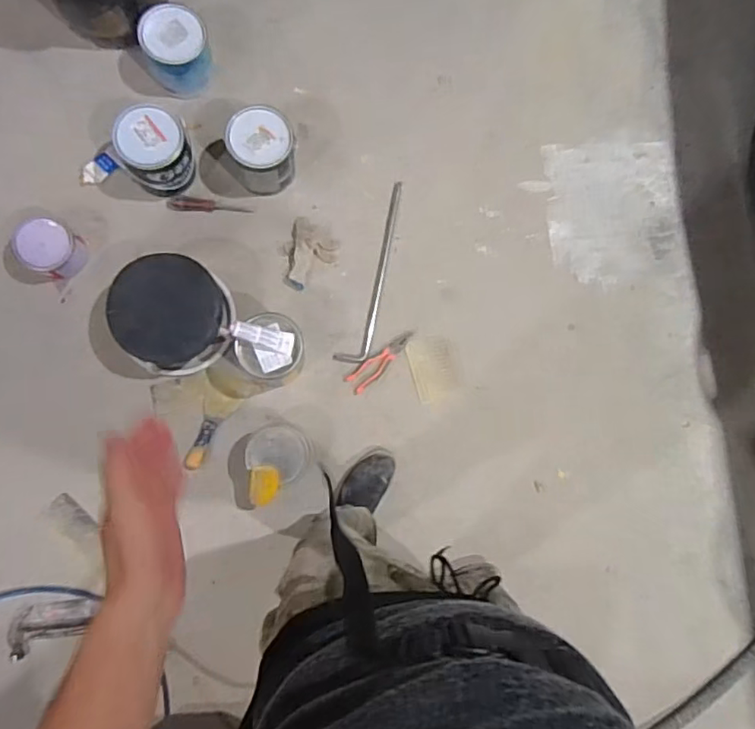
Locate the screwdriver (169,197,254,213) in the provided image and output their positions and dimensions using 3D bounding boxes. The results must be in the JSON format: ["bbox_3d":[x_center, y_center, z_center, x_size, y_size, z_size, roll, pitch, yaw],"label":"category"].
[{"bbox_3d":[-0.426,-0.406,1.468,0.205,0.030,0.036,-1,84,-7],"label":"screwdriver"}]

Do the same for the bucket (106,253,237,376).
[{"bbox_3d":[-0.471,-0.110,1.324,0.256,0.182,0.234,1,84,-7],"label":"bucket"}]

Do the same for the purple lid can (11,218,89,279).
[{"bbox_3d":[-0.760,-0.267,1.343,0.112,0.123,0.118,1,84,-7],"label":"purple lid can"}]

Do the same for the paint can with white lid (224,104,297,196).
[{"bbox_3d":[-0.285,-0.522,1.413,0.175,0.152,0.154,-1,84,-7],"label":"paint can with white lid"}]

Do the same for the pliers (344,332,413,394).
[{"bbox_3d":[0.011,-0.004,1.428,0.196,0.009,0.056,-37,90,-9],"label":"pliers"}]

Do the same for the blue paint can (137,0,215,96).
[{"bbox_3d":[-0.497,-0.777,1.419,0.166,0.119,0.182,-18,85,-7],"label":"blue paint can"}]

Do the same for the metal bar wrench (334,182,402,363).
[{"bbox_3d":[0.000,-0.237,1.492,0.077,0.016,0.490,17,82,-5],"label":"metal bar wrench"}]

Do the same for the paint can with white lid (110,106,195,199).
[{"bbox_3d":[-0.535,-0.511,1.387,0.164,0.154,0.177,-33,87,-8],"label":"paint can with white lid"}]

